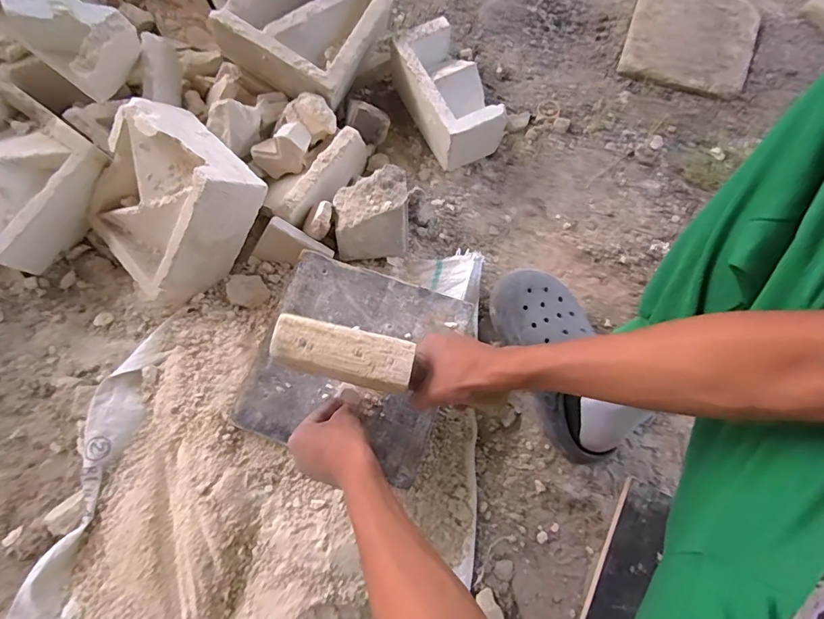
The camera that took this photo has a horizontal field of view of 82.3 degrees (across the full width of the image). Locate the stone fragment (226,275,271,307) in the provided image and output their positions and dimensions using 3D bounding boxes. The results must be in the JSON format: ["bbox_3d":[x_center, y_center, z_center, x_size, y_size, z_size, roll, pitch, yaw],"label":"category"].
[{"bbox_3d":[-0.235,-0.028,0.676,0.056,0.014,0.046,-1,74,-3],"label":"stone fragment"}]

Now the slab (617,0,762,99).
[{"bbox_3d":[0.474,-0.464,0.796,0.204,0.044,0.186,18,71,5],"label":"slab"}]

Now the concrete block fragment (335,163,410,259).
[{"bbox_3d":[-0.059,-0.135,0.697,0.105,0.095,0.110,-4,74,-3],"label":"concrete block fragment"}]

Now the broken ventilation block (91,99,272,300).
[{"bbox_3d":[-0.342,-0.142,0.666,0.218,0.113,0.229,43,116,23],"label":"broken ventilation block"}]

